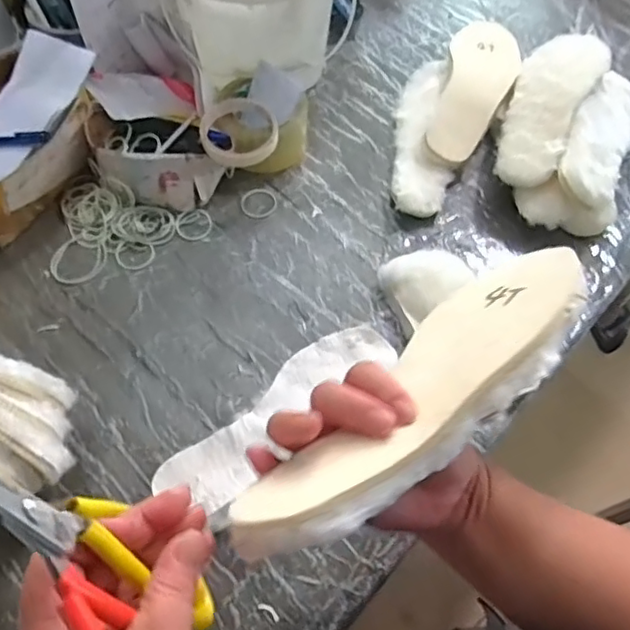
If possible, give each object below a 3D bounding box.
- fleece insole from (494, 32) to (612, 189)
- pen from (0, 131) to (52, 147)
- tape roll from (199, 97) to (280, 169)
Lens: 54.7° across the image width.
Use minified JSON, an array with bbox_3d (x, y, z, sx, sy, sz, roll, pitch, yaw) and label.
[{"bbox_3d":[0.277,-0.258,0.731,0.092,0.044,0.237,27,63,12],"label":"fleece insole"},{"bbox_3d":[-0.344,-0.187,0.653,0.134,0.009,0.013,1,60,13],"label":"pen"},{"bbox_3d":[-0.085,-0.208,0.684,0.089,0.030,0.088,-17,84,-11],"label":"tape roll"}]

